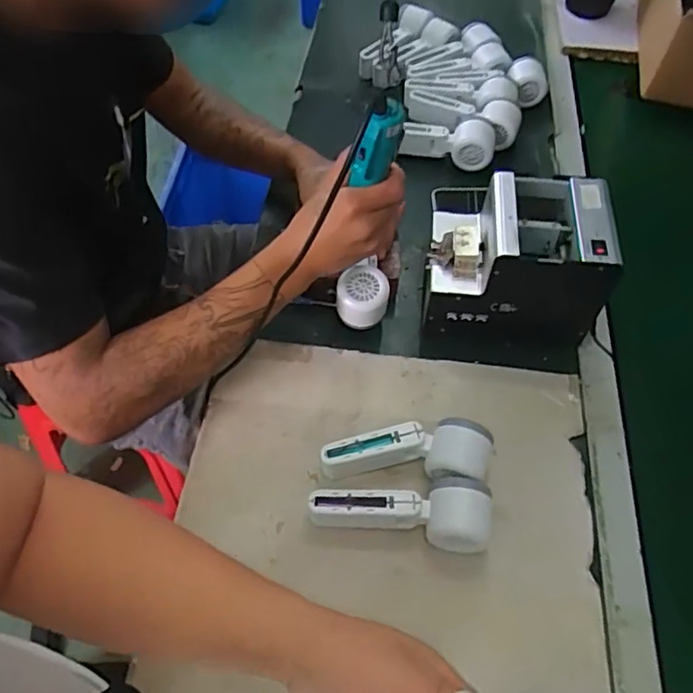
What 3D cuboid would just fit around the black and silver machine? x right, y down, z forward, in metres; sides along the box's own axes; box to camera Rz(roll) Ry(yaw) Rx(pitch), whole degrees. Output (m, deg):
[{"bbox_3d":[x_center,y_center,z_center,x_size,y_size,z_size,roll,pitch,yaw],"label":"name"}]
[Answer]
[{"bbox_3d":[0.183,-0.093,0.669,0.174,0.152,0.124,7,56,1],"label":"black and silver machine"}]

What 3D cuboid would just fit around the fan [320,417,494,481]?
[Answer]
[{"bbox_3d":[0.060,0.105,0.593,0.161,0.053,0.054,3,56,-2],"label":"fan"}]

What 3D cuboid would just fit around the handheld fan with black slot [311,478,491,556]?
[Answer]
[{"bbox_3d":[0.050,0.157,0.556,0.168,0.051,0.063,2,56,-2],"label":"handheld fan with black slot"}]

